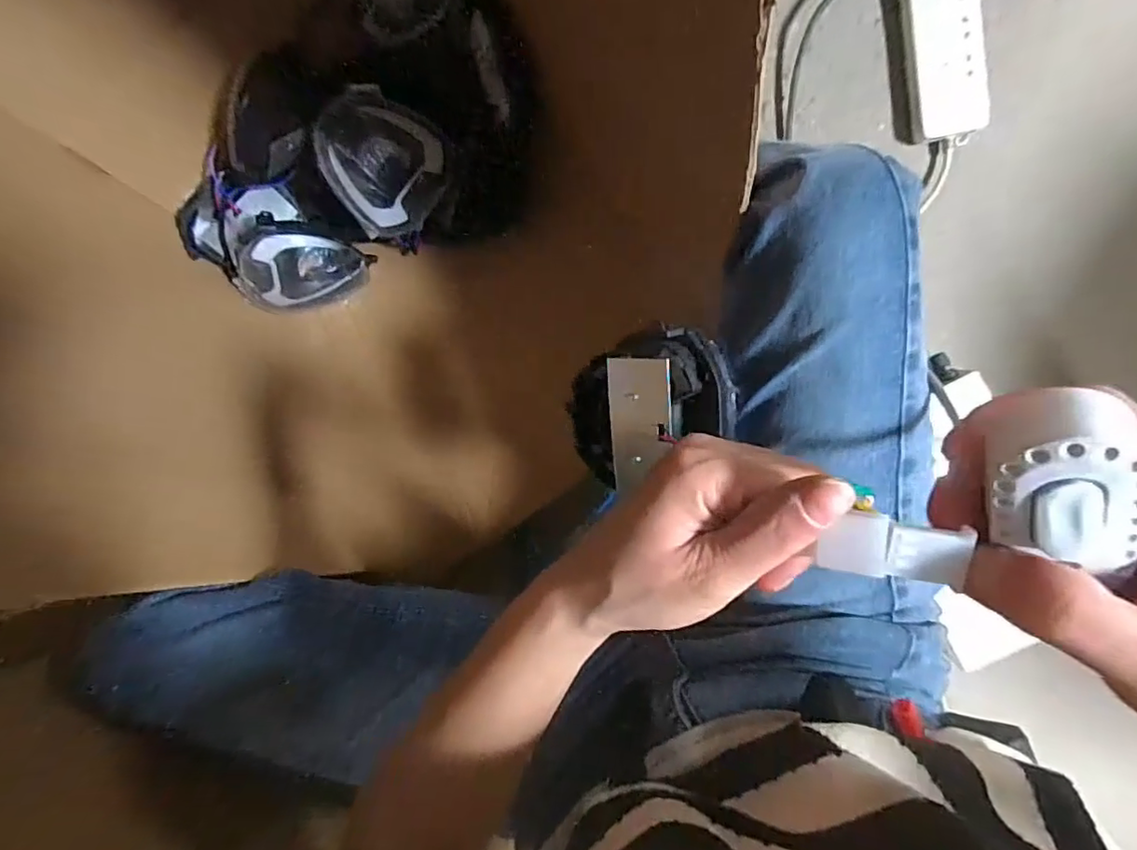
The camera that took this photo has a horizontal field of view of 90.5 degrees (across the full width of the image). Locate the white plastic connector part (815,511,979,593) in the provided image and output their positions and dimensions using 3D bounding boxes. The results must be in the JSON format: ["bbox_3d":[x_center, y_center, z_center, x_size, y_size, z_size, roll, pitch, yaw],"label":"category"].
[{"bbox_3d":[0.092,0.035,0.160,0.038,0.004,0.018,4,98,14],"label":"white plastic connector part"}]

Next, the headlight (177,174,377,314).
[{"bbox_3d":[-0.351,-0.207,0.680,0.187,0.099,0.132,39,98,-3],"label":"headlight"}]

